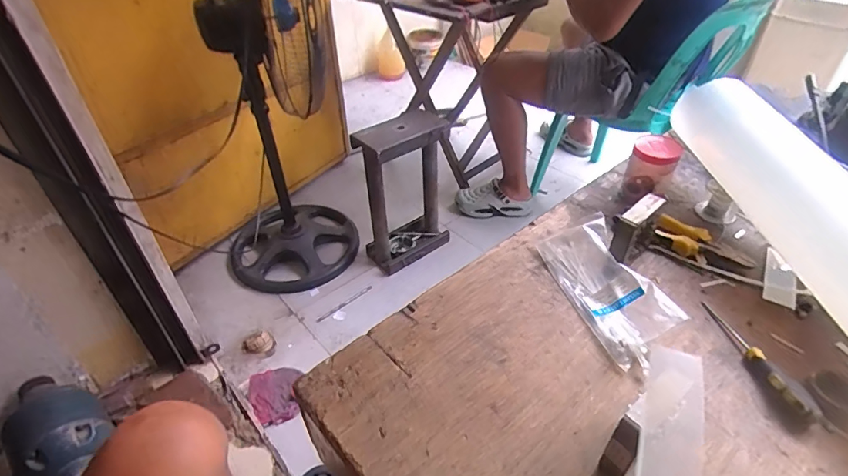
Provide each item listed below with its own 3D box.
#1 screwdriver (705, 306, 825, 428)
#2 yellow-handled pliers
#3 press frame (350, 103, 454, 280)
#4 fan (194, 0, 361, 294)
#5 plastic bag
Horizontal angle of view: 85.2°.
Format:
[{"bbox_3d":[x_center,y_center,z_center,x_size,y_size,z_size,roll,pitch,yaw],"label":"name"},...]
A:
[{"bbox_3d":[0.318,0.112,0.441,0.020,0.019,0.140,-7,40,-6],"label":"screwdriver"},{"bbox_3d":[0.335,0.003,0.550,0.106,0.034,0.044,27,48,30],"label":"yellow-handled pliers"},{"bbox_3d":[-0.046,-0.148,1.432,0.289,0.454,0.153,-32,48,-31],"label":"press frame"},{"bbox_3d":[-0.436,-0.298,1.254,0.402,1.015,0.552,-7,40,-6],"label":"fan"},{"bbox_3d":[0.198,0.047,0.503,0.075,0.036,0.186,-11,41,-10],"label":"plastic bag"}]

